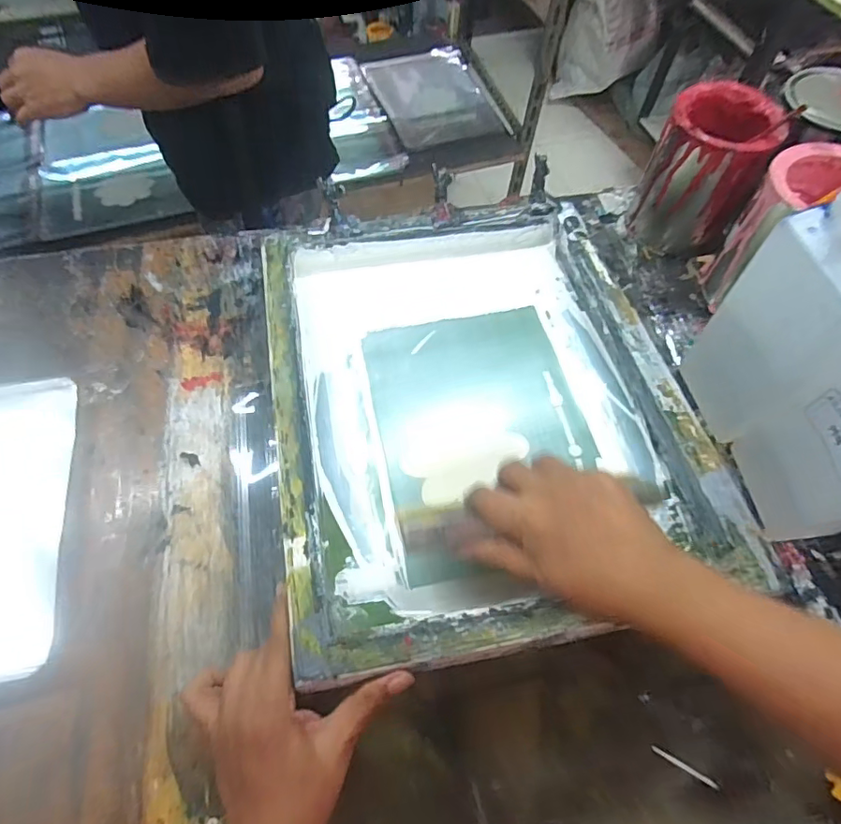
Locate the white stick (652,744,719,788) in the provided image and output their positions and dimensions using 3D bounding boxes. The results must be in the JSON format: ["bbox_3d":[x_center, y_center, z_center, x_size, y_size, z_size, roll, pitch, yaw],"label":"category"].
[{"bbox_3d":[0.190,0.255,0.386,0.045,0.005,0.006,23,61,23],"label":"white stick"}]

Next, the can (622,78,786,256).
[{"bbox_3d":[0.304,-0.260,0.592,0.104,0.148,0.094,21,62,11],"label":"can"}]

